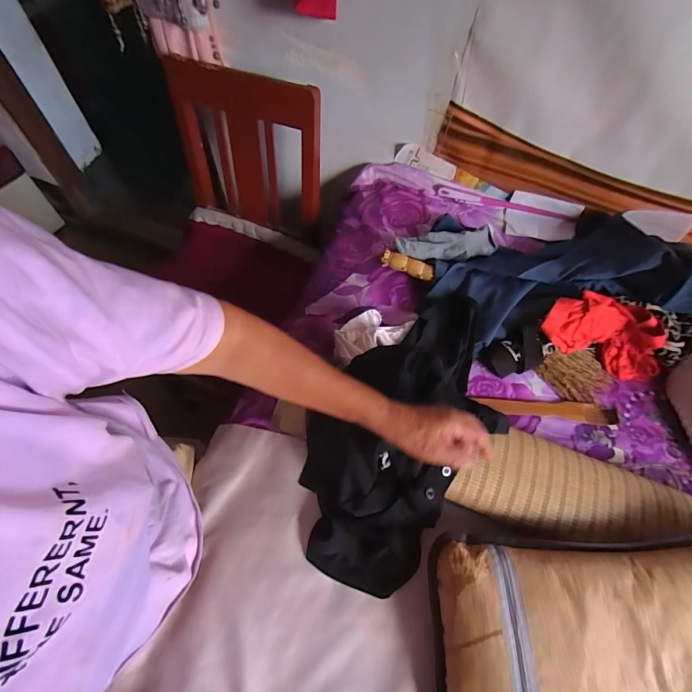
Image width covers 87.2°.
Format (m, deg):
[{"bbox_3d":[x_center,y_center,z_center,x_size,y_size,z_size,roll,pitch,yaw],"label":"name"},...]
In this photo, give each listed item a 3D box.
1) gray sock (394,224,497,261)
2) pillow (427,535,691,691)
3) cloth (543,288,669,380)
[{"bbox_3d":[0.206,-0.200,0.739,0.217,0.050,0.074,-9,62,-9],"label":"gray sock"},{"bbox_3d":[0.317,0.361,0.433,0.419,0.090,0.254,1,74,-2],"label":"pillow"},{"bbox_3d":[0.461,-0.024,0.635,0.236,0.089,0.099,22,61,-9],"label":"cloth"}]

